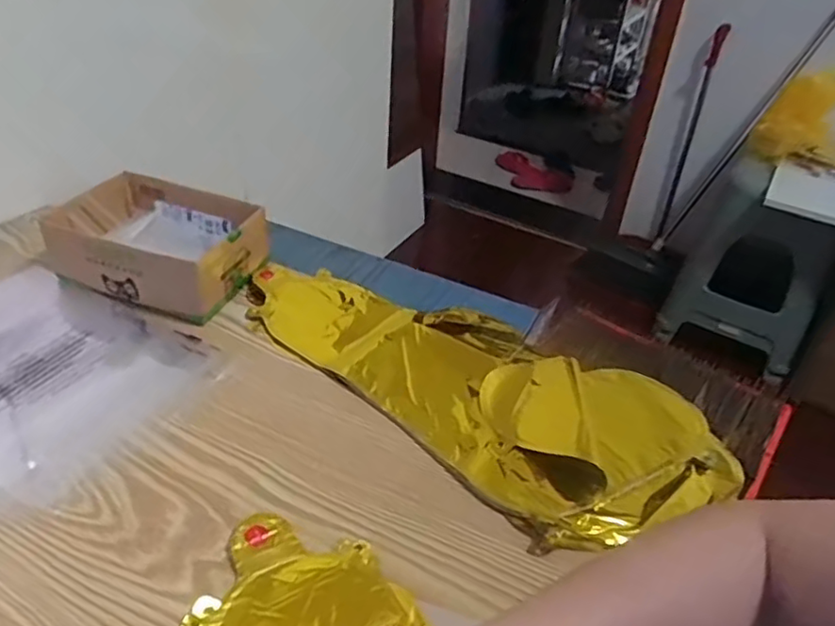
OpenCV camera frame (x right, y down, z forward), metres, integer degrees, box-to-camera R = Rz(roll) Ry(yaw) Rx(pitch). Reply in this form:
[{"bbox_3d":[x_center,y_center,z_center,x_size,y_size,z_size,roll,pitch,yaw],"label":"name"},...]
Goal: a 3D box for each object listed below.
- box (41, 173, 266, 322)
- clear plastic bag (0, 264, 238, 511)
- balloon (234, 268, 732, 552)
[{"bbox_3d":[-0.261,-0.073,0.656,0.185,0.068,0.134,14,37,12],"label":"box"},{"bbox_3d":[-0.323,0.047,0.536,0.247,0.012,0.216,20,39,19],"label":"clear plastic bag"},{"bbox_3d":[0.048,0.044,0.580,0.430,0.022,0.204,33,44,32],"label":"balloon"}]

